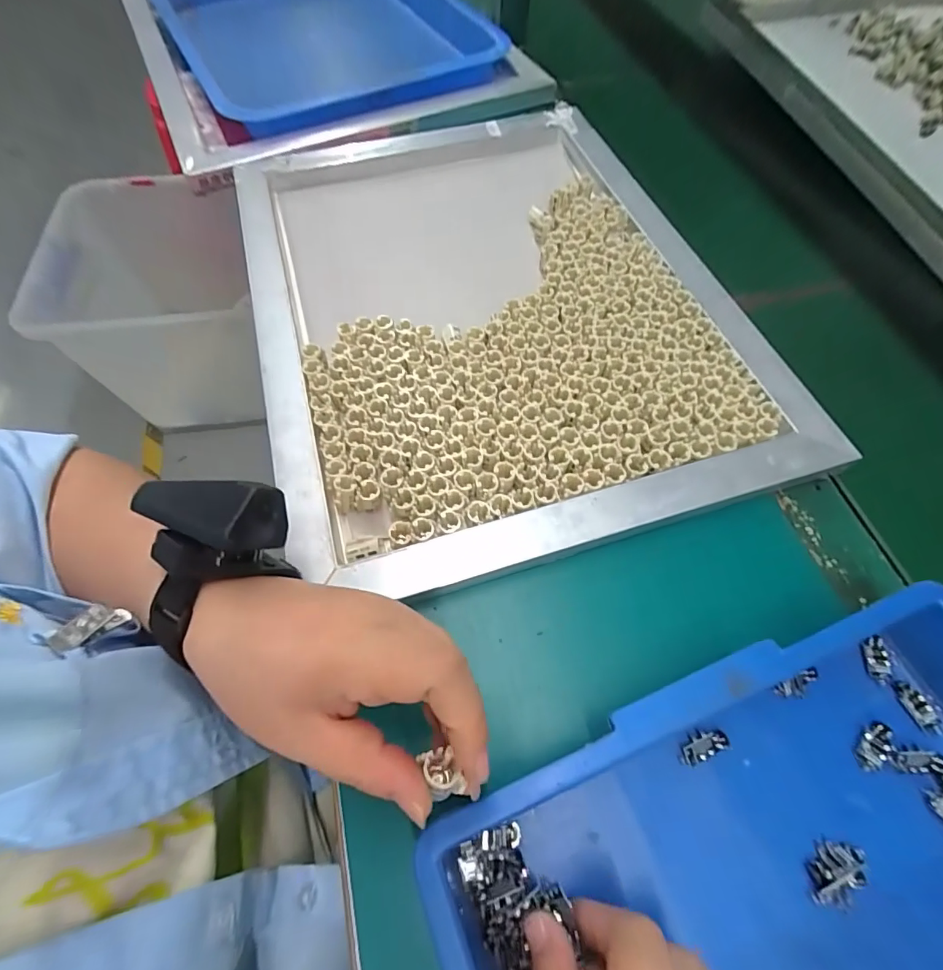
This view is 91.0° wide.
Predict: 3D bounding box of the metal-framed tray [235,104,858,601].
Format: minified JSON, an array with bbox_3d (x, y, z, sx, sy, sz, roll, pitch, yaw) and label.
[{"bbox_3d":[0.006,-0.171,0.396,0.365,0.039,0.496,-15,64,-9],"label":"metal-framed tray"}]

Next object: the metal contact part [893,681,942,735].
[{"bbox_3d":[0.238,0.117,0.245,0.016,0.004,0.026,-20,65,-12],"label":"metal contact part"}]

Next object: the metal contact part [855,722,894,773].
[{"bbox_3d":[0.207,0.134,0.236,0.013,0.004,0.026,39,68,16],"label":"metal contact part"}]

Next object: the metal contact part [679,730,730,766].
[{"bbox_3d":[0.118,0.134,0.237,0.026,0.005,0.013,-20,65,-12],"label":"metal contact part"}]

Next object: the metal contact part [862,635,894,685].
[{"bbox_3d":[0.226,0.096,0.256,0.014,0.004,0.024,11,63,3],"label":"metal contact part"}]

